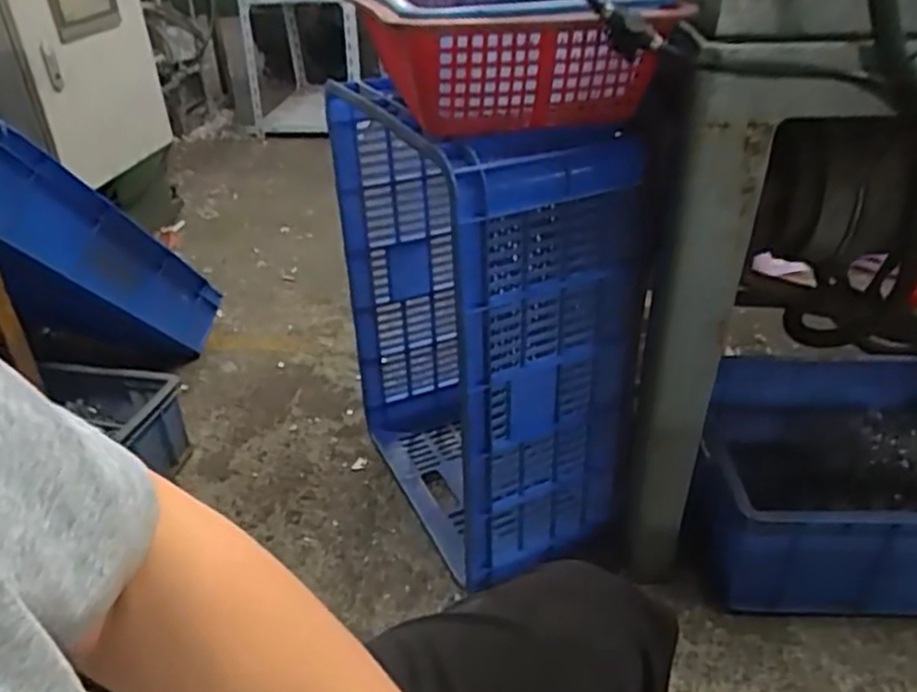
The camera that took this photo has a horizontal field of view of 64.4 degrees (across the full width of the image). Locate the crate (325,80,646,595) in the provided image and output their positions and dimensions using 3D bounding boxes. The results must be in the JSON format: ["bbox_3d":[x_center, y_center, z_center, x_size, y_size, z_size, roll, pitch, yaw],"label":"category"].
[{"bbox_3d":[0.008,-0.026,1.007,0.209,0.620,0.457,-16,36,-21],"label":"crate"}]

